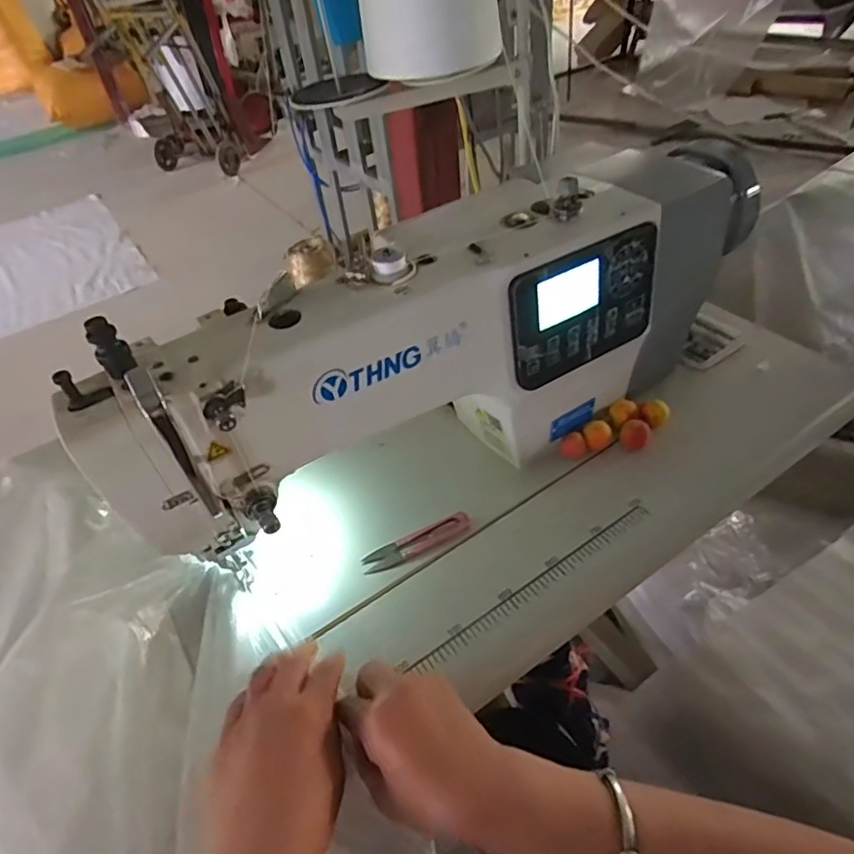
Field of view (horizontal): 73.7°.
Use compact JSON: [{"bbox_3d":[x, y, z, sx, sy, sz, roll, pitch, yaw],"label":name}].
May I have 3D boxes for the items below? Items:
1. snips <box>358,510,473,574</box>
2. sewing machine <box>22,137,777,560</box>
[{"bbox_3d":[-0.008,0.102,0.505,0.099,0.011,0.023,-21,46,-13],"label":"snips"},{"bbox_3d":[0.038,-0.065,0.491,0.580,0.221,0.131,-29,48,-20],"label":"sewing machine"}]

